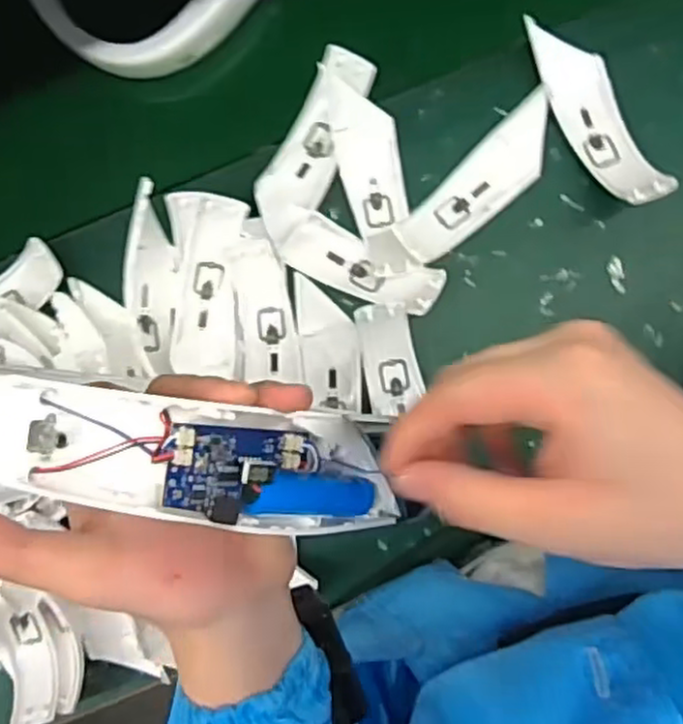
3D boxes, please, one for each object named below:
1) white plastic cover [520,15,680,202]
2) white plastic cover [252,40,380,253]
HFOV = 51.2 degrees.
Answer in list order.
[{"bbox_3d":[0.215,-0.213,0.601,0.055,0.051,0.184,-22,87,1],"label":"white plastic cover"},{"bbox_3d":[-0.026,-0.183,0.610,0.052,0.034,0.169,26,89,3],"label":"white plastic cover"}]

